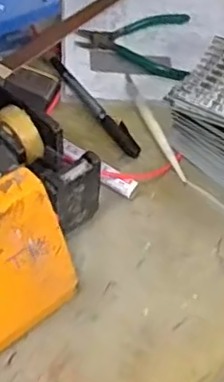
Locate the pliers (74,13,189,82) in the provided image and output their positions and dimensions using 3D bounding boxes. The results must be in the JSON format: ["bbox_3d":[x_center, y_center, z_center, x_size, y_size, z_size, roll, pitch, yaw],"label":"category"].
[{"bbox_3d":[0.023,-0.156,0.654,0.114,0.019,0.089,5,48,-3],"label":"pliers"}]

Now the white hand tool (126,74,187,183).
[{"bbox_3d":[0.037,-0.060,0.578,0.012,0.008,0.141,-12,51,-17],"label":"white hand tool"}]

